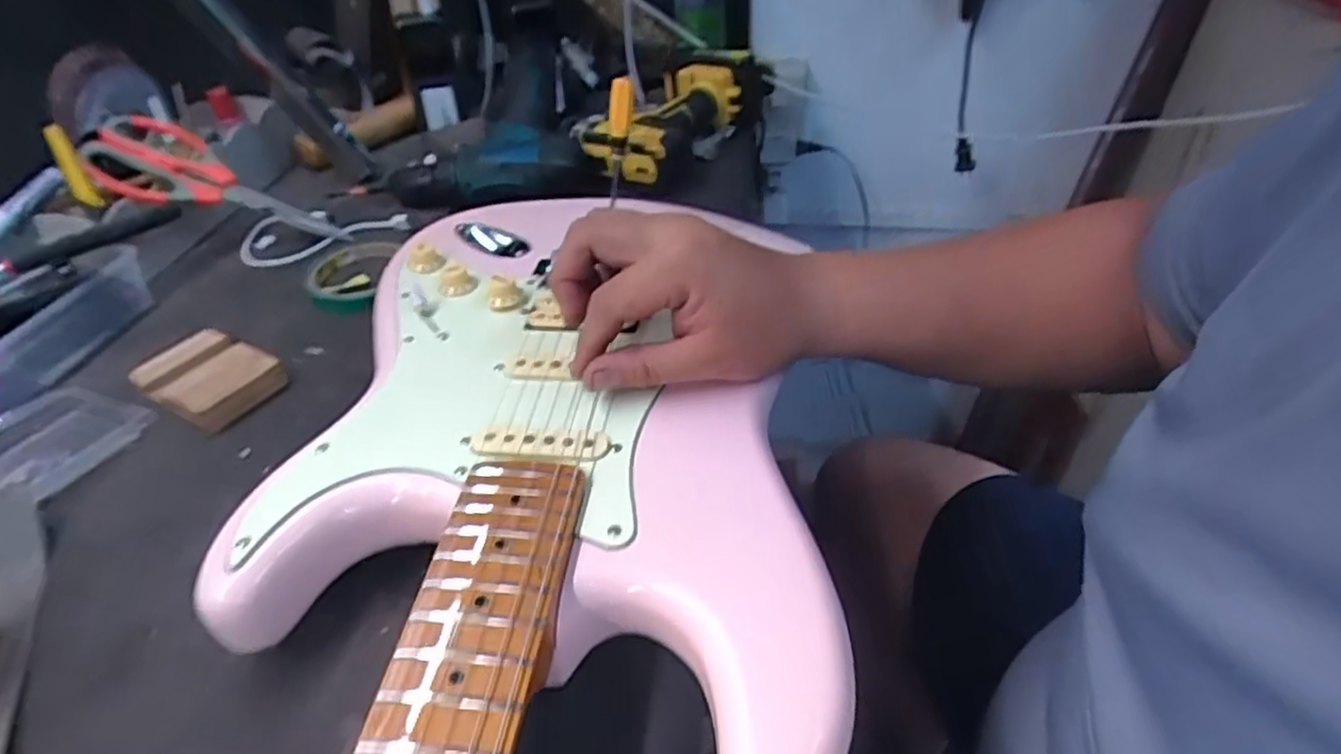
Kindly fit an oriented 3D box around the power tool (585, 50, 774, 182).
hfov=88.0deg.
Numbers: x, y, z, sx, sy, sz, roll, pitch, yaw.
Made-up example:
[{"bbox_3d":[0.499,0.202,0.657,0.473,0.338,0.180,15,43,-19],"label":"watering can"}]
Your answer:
[{"bbox_3d":[0.010,-0.267,0.706,0.101,0.080,0.208,25,48,29],"label":"power tool"}]

